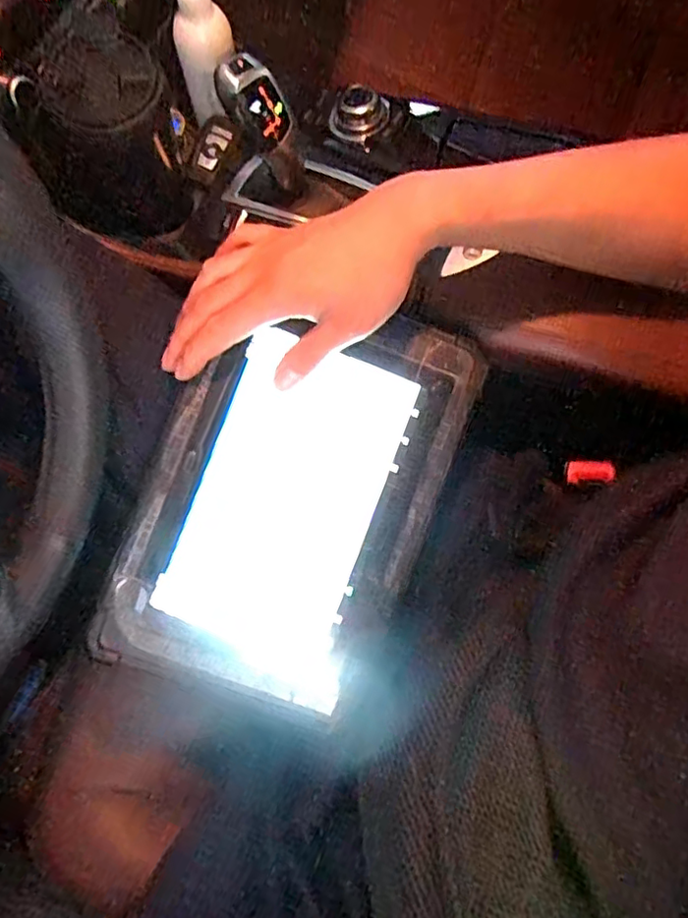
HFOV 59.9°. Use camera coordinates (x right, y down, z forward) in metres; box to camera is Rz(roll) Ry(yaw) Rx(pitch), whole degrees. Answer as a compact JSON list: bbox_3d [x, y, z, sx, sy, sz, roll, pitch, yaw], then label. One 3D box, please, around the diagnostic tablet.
[{"bbox_3d":[-0.038,0.028,0.440,0.195,0.022,0.298,22,87,-3],"label":"diagnostic tablet"}]

